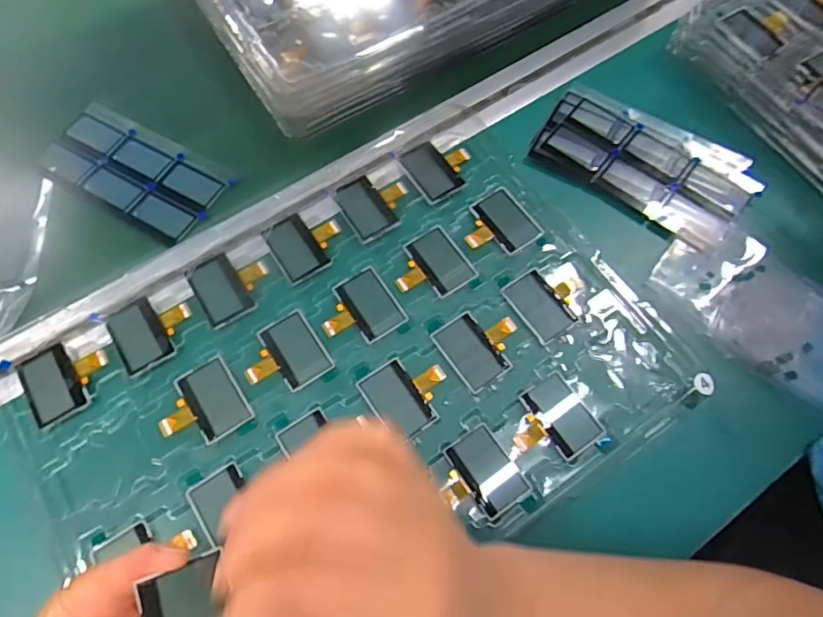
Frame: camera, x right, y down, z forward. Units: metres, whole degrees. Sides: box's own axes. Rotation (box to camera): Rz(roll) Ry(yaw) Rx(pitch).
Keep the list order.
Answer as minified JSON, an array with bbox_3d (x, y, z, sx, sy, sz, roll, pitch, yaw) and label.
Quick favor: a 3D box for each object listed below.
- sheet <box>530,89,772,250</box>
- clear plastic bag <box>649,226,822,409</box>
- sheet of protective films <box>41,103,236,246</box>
[{"bbox_3d":[0.170,-0.109,0.380,0.150,0.007,0.083,34,72,13],"label":"sheet"},{"bbox_3d":[0.235,0.004,0.337,0.148,0.017,0.081,37,73,13],"label":"clear plastic bag"},{"bbox_3d":[-0.205,-0.102,0.385,0.137,0.004,0.070,29,68,11],"label":"sheet of protective films"}]

